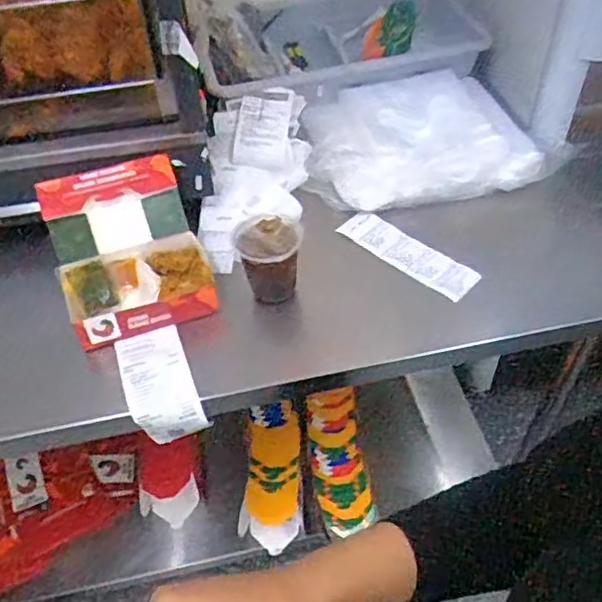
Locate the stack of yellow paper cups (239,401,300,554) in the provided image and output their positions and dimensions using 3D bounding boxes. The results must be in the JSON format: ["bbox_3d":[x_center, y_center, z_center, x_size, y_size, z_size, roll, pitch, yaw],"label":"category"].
[{"bbox_3d":[-0.059,0.346,1.270,0.112,0.164,0.232,1,45,0],"label":"stack of yellow paper cups"}]

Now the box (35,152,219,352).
[{"bbox_3d":[-0.221,-0.068,0.819,0.182,0.119,0.191,-17,51,-12],"label":"box"}]

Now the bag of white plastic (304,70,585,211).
[{"bbox_3d":[0.199,-0.265,1.015,0.387,0.088,0.262,-8,49,-5],"label":"bag of white plastic"}]

